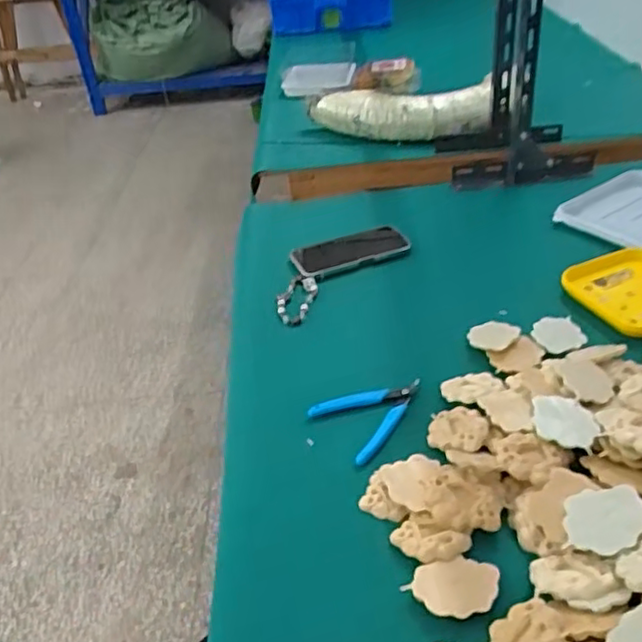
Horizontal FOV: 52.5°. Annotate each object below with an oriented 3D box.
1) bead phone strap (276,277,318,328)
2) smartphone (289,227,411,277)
[{"bbox_3d":[-0.034,-0.028,0.876,0.047,0.008,0.102,5,38,17],"label":"bead phone strap"},{"bbox_3d":[0.042,-0.106,0.963,0.164,0.009,0.085,-16,36,-12],"label":"smartphone"}]

